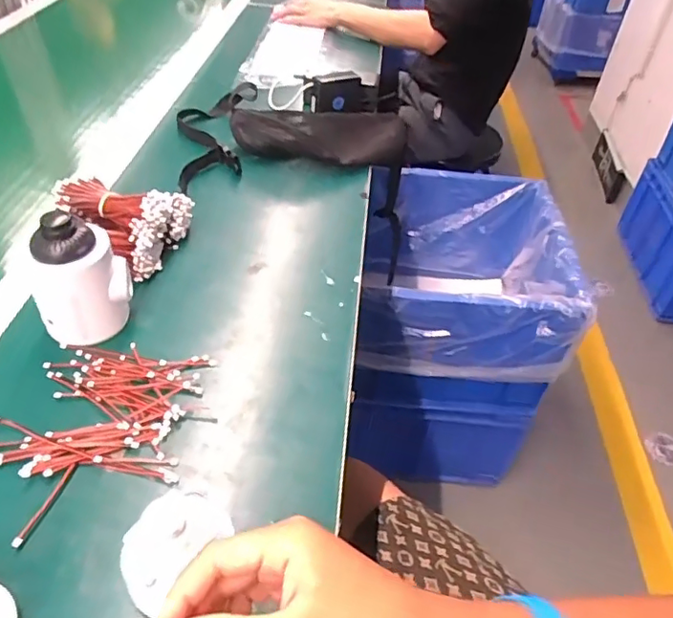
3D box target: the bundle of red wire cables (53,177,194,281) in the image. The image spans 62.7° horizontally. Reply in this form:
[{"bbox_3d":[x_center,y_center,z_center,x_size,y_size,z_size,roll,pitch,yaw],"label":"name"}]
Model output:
[{"bbox_3d":[-0.247,-0.101,0.636,0.121,0.077,0.114,14,44,10],"label":"bundle of red wire cables"}]

